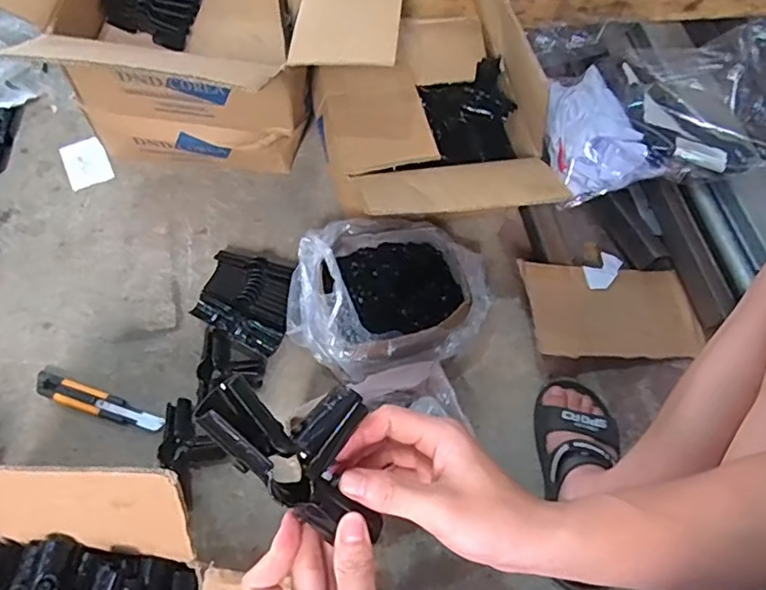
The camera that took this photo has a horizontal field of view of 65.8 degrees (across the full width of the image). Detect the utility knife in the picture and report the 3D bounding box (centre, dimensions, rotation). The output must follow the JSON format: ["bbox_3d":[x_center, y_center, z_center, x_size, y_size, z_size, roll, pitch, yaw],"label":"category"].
[{"bbox_3d":[-0.380,0.144,0.791,0.185,0.012,0.033,19,64,7],"label":"utility knife"}]

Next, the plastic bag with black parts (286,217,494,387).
[{"bbox_3d":[0.008,0.003,0.811,0.268,0.133,0.214,-4,63,-5],"label":"plastic bag with black parts"}]

